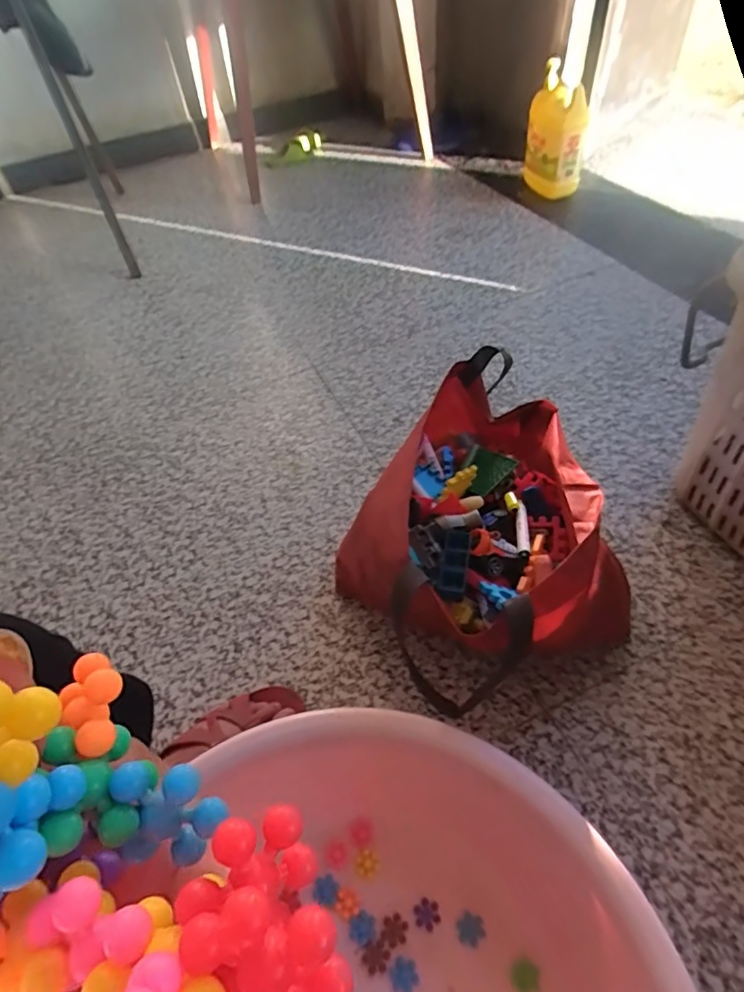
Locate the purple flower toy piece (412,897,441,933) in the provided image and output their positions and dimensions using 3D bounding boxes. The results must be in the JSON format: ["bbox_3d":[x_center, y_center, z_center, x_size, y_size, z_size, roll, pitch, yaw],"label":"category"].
[{"bbox_3d":[0.054,0.414,0.538,0.026,0.004,0.025,13,52,17],"label":"purple flower toy piece"}]

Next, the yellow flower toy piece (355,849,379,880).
[{"bbox_3d":[-0.006,0.383,0.566,0.025,0.004,0.024,-3,50,4],"label":"yellow flower toy piece"}]

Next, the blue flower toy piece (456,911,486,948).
[{"bbox_3d":[0.096,0.423,0.531,0.027,0.006,0.025,10,52,15],"label":"blue flower toy piece"}]

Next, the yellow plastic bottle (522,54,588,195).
[{"bbox_3d":[0.500,-0.977,1.476,0.152,0.293,0.136,5,51,11],"label":"yellow plastic bottle"}]

